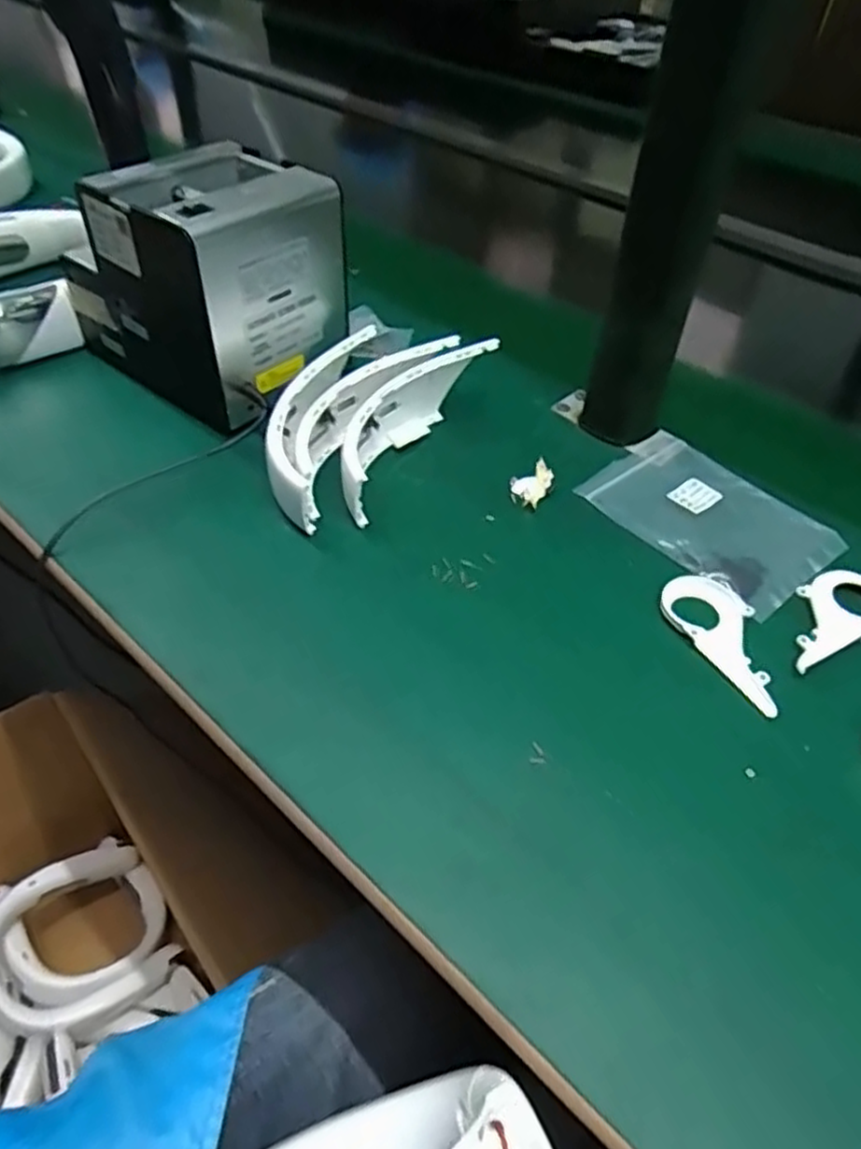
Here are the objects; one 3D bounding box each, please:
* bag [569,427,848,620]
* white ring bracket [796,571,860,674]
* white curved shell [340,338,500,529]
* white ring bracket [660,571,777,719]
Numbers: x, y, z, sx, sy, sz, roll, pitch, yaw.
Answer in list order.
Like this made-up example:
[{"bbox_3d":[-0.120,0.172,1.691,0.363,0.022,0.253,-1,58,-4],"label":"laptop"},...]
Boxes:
[{"bbox_3d":[0.188,-0.041,0.494,0.110,0.010,0.153,-30,55,-26],"label":"bag"},{"bbox_3d":[0.230,0.024,0.426,0.087,0.004,0.046,-26,55,-21],"label":"white ring bracket"},{"bbox_3d":[-0.018,-0.109,0.513,0.049,0.044,0.179,25,53,19],"label":"white curved shell"},{"bbox_3d":[0.168,0.036,0.413,0.050,0.004,0.095,-13,51,-12],"label":"white ring bracket"}]

